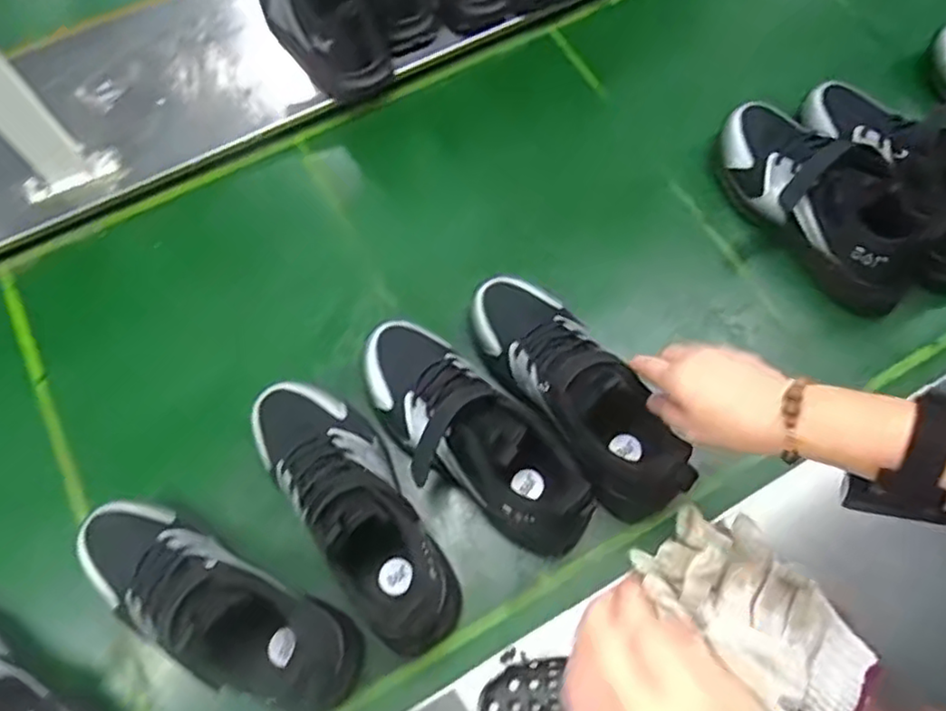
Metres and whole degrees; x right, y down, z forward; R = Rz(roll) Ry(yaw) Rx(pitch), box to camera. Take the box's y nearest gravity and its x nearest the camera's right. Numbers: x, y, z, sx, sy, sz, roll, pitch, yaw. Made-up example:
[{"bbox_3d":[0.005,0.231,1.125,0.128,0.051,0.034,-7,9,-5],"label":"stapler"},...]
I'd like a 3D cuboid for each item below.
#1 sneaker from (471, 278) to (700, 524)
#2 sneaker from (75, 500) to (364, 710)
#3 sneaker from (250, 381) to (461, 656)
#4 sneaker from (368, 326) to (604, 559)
[{"bbox_3d":[0.089,0.023,0.561,0.082,0.109,0.240,-31,59,-13],"label":"sneaker"},{"bbox_3d":[-0.203,0.186,0.508,0.245,0.115,0.090,27,68,9],"label":"sneaker"},{"bbox_3d":[-0.096,0.112,0.524,0.085,0.130,0.241,-32,72,-15],"label":"sneaker"},{"bbox_3d":[-0.004,0.065,0.560,0.098,0.100,0.246,-40,74,-17],"label":"sneaker"}]

